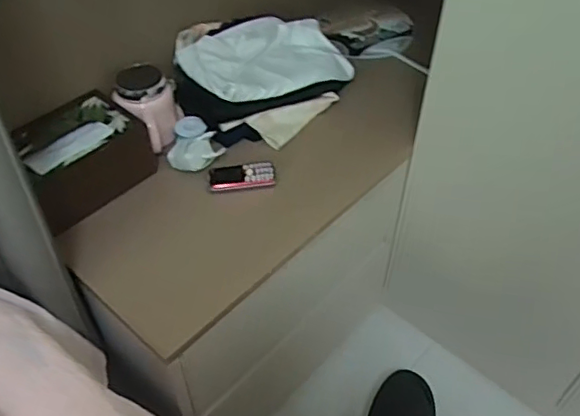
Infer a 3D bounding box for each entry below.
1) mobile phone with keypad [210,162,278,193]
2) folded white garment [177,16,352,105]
[{"bbox_3d":[-0.072,-0.047,0.891,0.100,0.017,0.047,-5,47,-5],"label":"mobile phone with keypad"},{"bbox_3d":[-0.035,-0.257,0.990,0.281,0.031,0.163,-23,66,-32],"label":"folded white garment"}]

